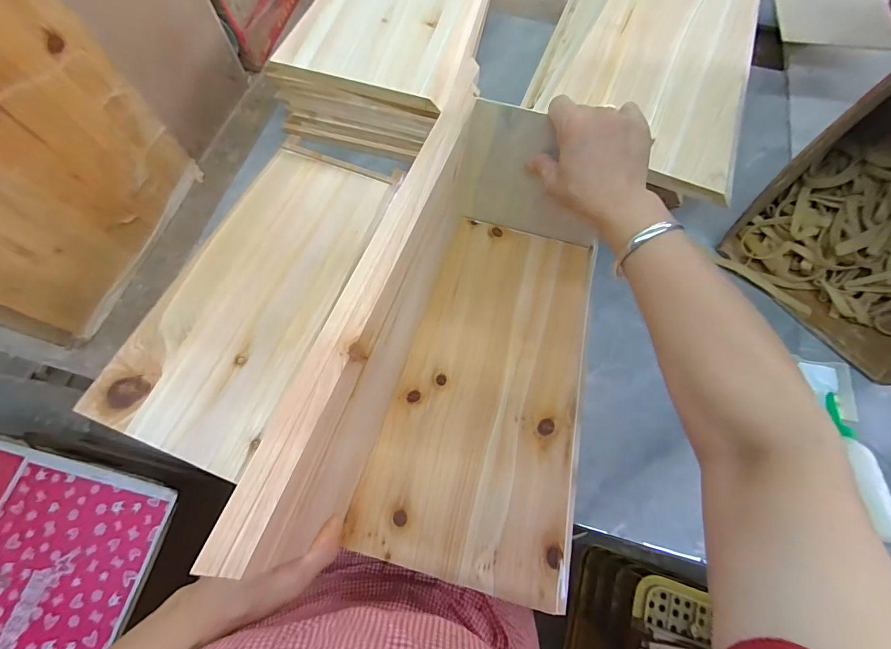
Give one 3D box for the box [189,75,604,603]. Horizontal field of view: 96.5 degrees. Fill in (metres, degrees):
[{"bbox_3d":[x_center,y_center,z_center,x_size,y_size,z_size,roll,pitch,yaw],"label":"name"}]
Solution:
[{"bbox_3d":[0.052,0.010,0.369,0.224,0.241,0.434,14,69,7],"label":"box"}]

